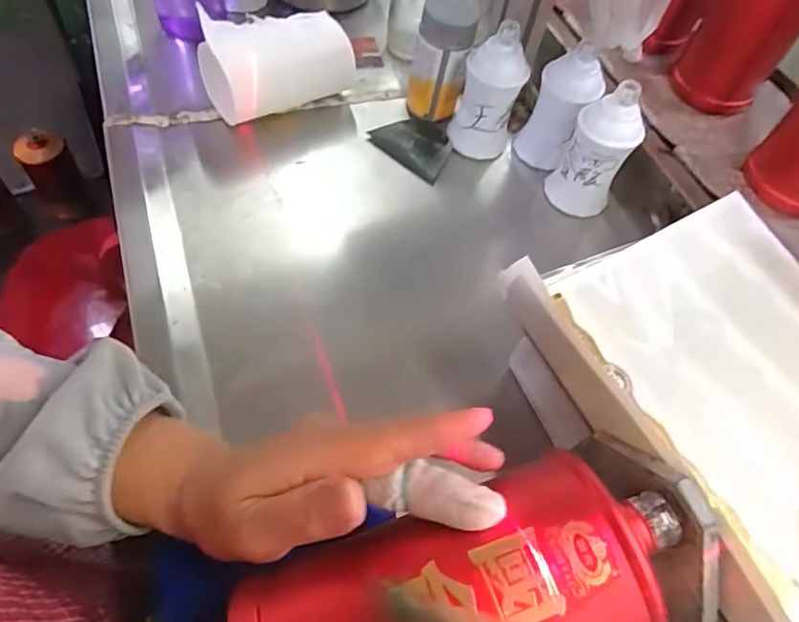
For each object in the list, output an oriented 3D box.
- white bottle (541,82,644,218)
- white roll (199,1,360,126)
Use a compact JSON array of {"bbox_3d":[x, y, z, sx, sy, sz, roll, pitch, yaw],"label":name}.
[{"bbox_3d":[0.174,-0.138,0.485,0.057,0.118,0.044,24,61,6],"label":"white bottle"},{"bbox_3d":[-0.118,-0.238,0.536,0.147,0.070,0.083,-16,65,-16],"label":"white roll"}]

